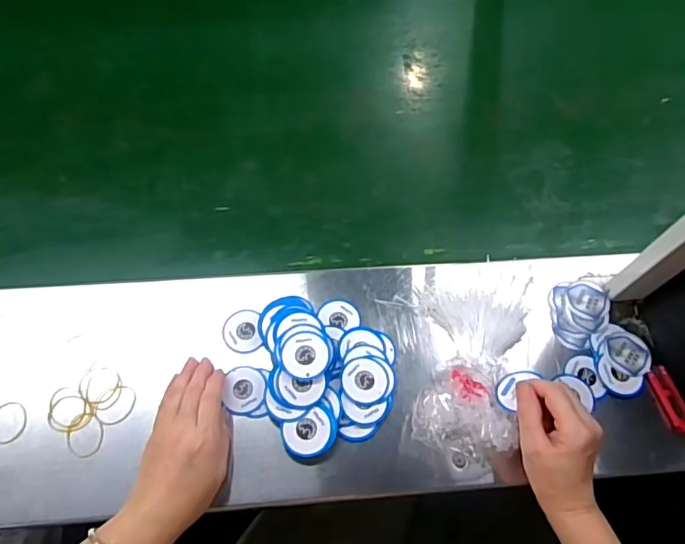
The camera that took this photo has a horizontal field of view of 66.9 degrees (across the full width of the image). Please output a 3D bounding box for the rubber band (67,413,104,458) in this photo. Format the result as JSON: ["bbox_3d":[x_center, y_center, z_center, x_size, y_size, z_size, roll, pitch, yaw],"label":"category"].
[{"bbox_3d":[-0.247,0.155,0.495,0.032,0.004,0.042,-9,66,-4],"label":"rubber band"}]

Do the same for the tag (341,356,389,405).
[{"bbox_3d":[0.023,0.110,0.524,0.046,0.011,0.048,0,66,0],"label":"tag"}]

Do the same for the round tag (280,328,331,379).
[{"bbox_3d":[-0.037,0.081,0.514,0.048,0.004,0.048,0,66,0],"label":"round tag"}]

